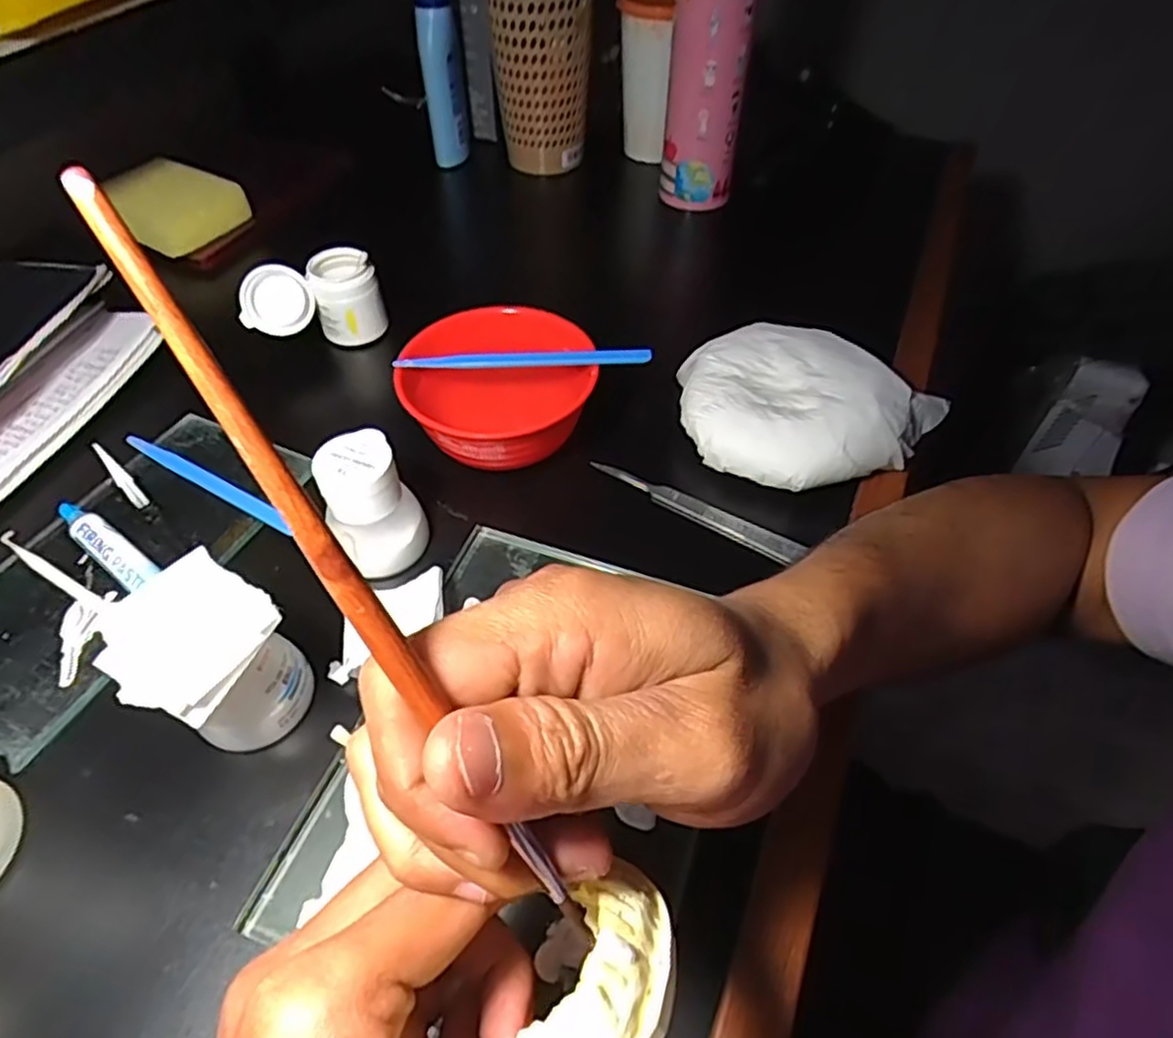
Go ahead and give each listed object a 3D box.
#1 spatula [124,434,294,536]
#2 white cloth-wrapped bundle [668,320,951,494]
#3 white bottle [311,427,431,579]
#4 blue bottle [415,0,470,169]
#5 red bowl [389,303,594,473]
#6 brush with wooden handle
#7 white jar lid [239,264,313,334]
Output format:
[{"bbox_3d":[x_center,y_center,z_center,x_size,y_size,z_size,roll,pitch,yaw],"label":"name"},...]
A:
[{"bbox_3d":[-0.214,-0.021,0.399,0.133,0.006,0.011,25,55,17],"label":"spatula"},{"bbox_3d":[0.123,-0.062,0.416,0.149,0.057,0.111,27,55,18],"label":"white cloth-wrapped bundle"},{"bbox_3d":[-0.107,-0.006,0.350,0.048,0.061,0.043,-13,53,-12],"label":"white bottle"},{"bbox_3d":[-0.127,-0.392,0.613,0.034,0.144,0.038,-9,52,-9],"label":"blue bottle"},{"bbox_3d":[-0.050,-0.070,0.408,0.106,0.053,0.098,1,51,-1],"label":"red bowl"},{"bbox_3d":[-0.043,0.015,0.133,0.008,0.004,0.163,-37,106,-27],"label":"brush with wooden handle"},{"bbox_3d":[-0.198,-0.140,0.451,0.042,0.005,0.043,-2,95,-20],"label":"white jar lid"}]

